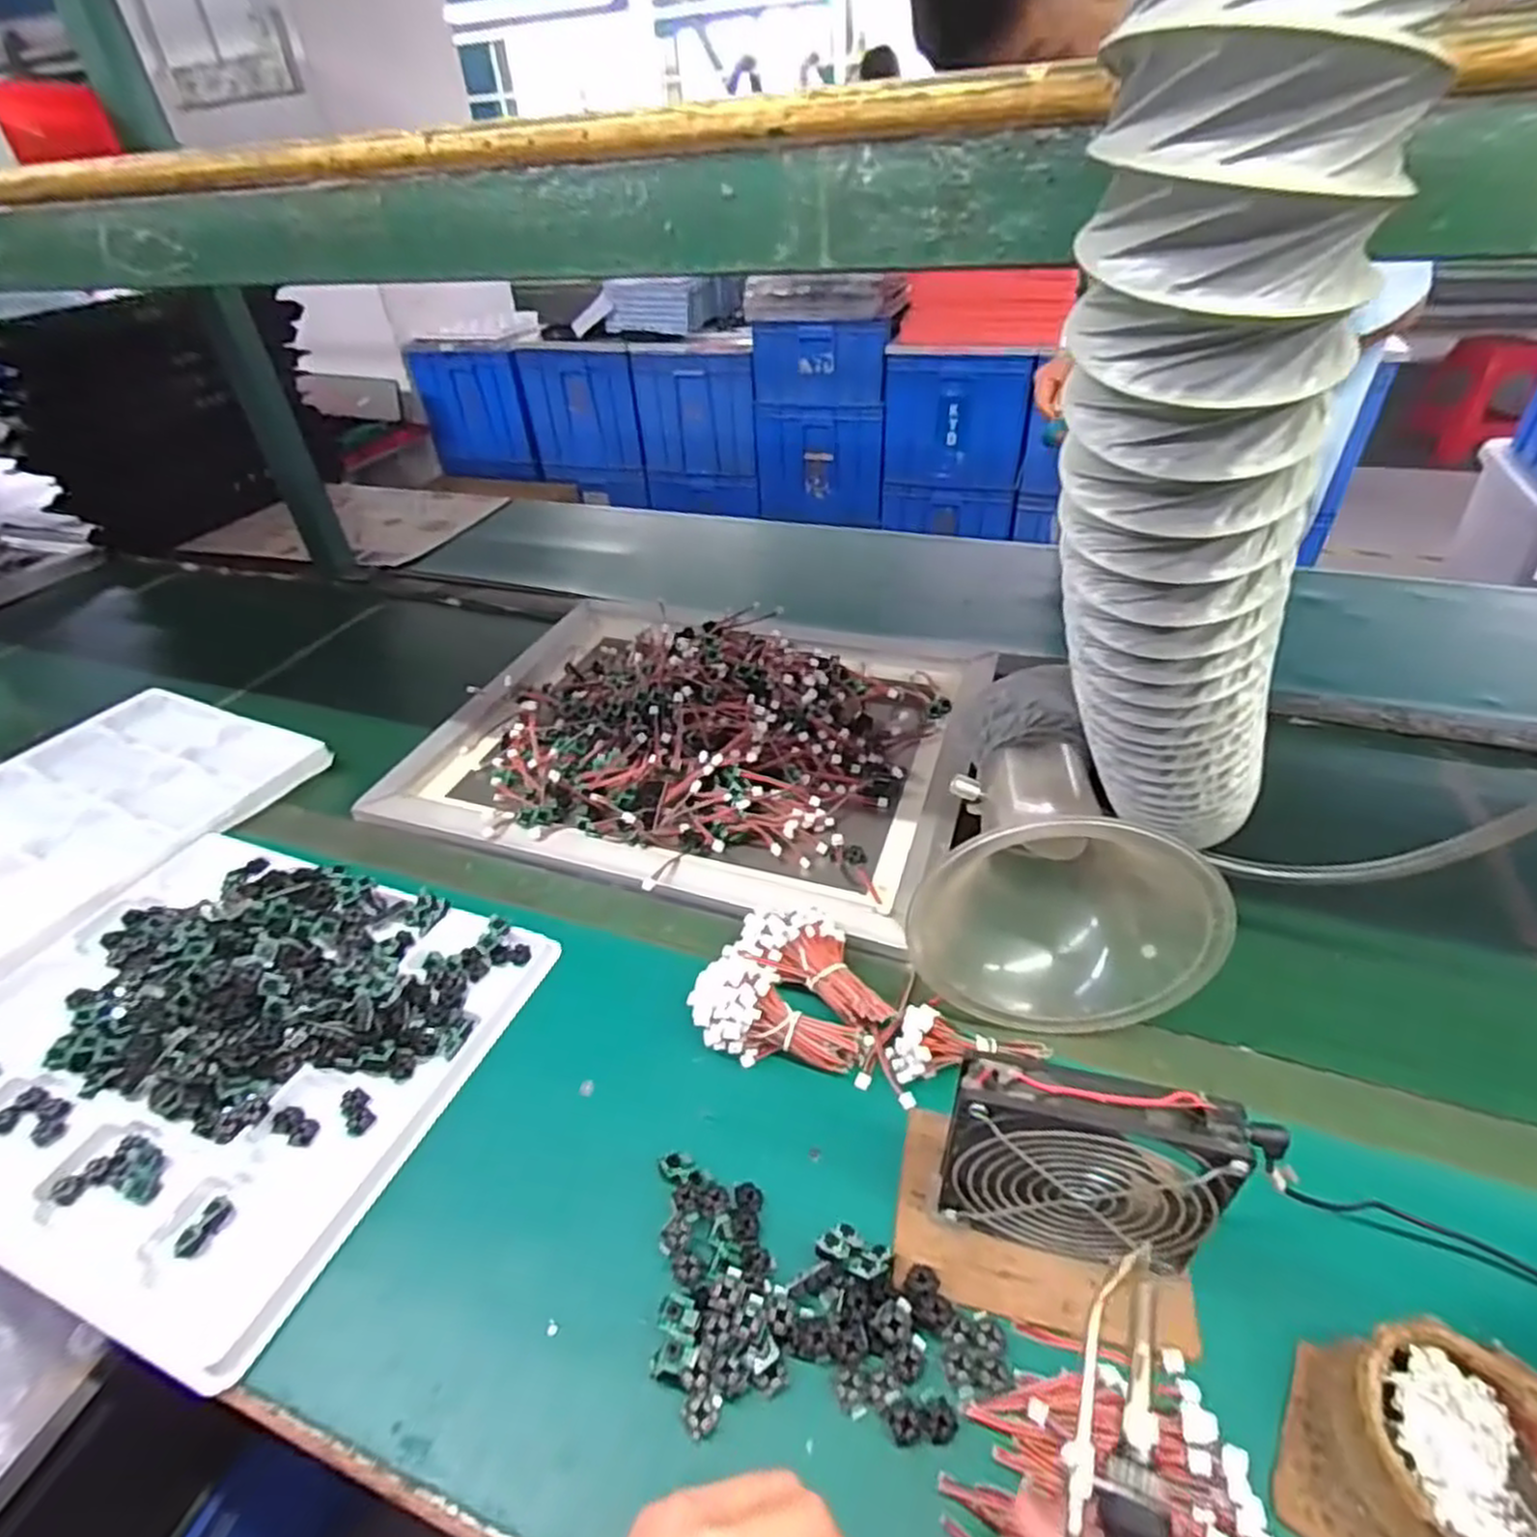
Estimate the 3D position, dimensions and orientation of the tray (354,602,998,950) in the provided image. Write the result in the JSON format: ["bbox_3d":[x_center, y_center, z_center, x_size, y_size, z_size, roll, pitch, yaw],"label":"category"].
[{"bbox_3d":[-0.073,-0.055,0.755,0.496,0.077,0.427,13,42,20],"label":"tray"}]

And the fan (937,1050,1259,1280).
[{"bbox_3d":[0.148,0.192,0.366,0.122,0.129,0.028,7,40,14],"label":"fan"}]

